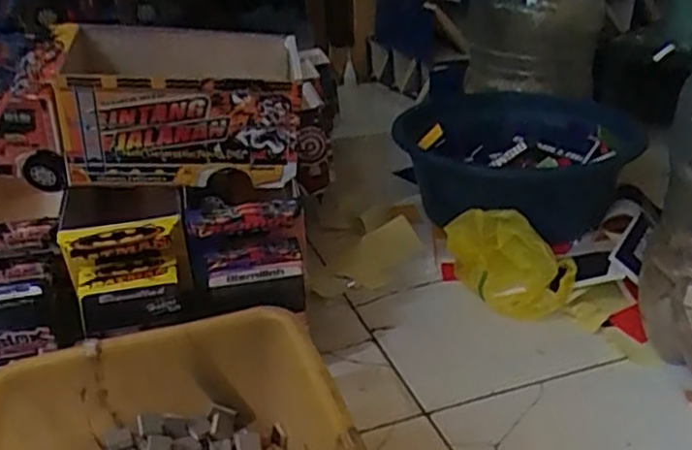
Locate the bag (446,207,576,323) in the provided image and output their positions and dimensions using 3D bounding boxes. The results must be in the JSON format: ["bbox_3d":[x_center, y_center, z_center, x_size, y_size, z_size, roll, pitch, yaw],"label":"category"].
[{"bbox_3d":[0.193,0.045,0.850,0.158,0.095,0.077,18,34,33],"label":"bag"}]

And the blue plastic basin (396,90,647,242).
[{"bbox_3d":[0.263,-0.093,1.046,0.294,0.134,0.294,-10,26,-16],"label":"blue plastic basin"}]

